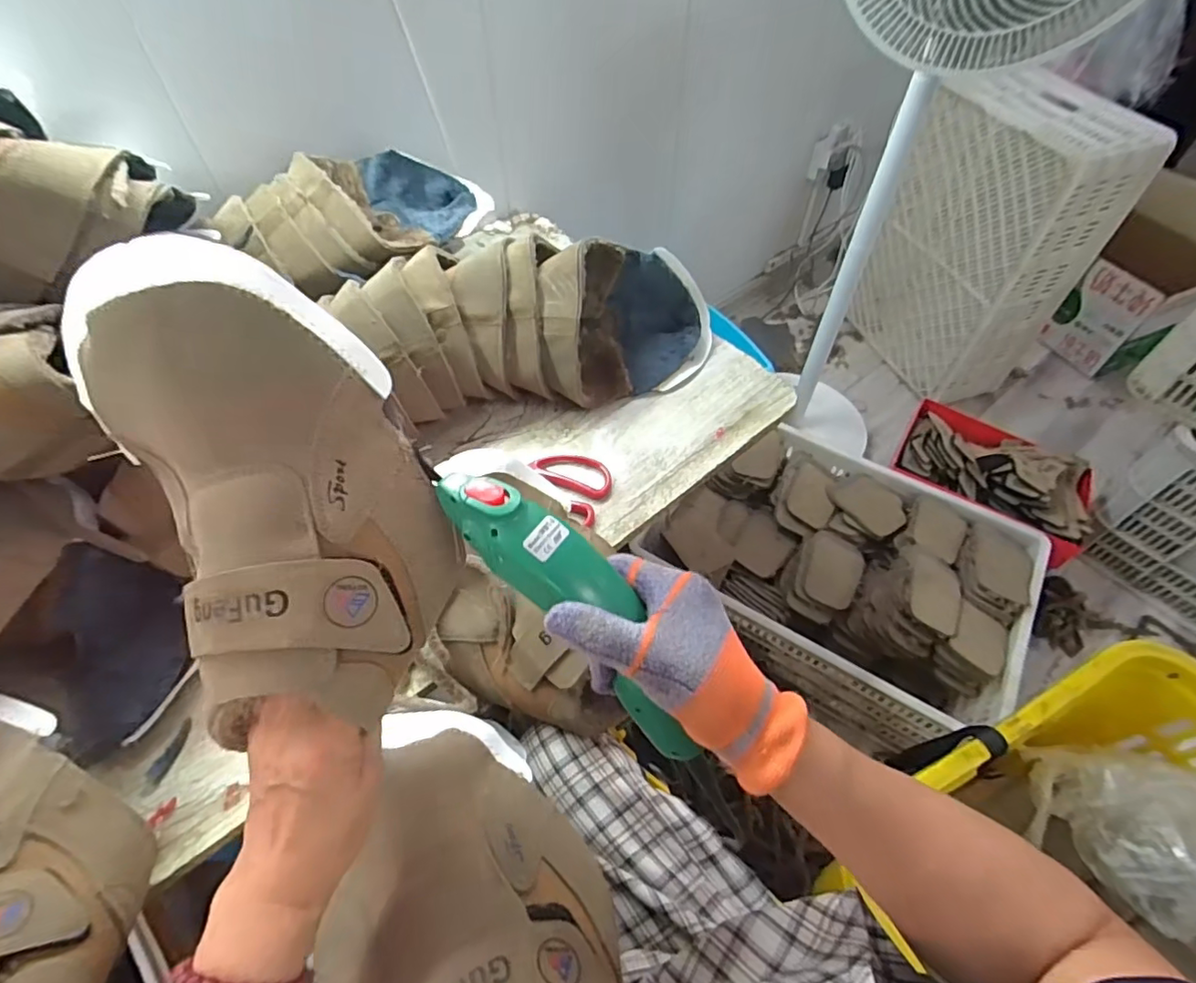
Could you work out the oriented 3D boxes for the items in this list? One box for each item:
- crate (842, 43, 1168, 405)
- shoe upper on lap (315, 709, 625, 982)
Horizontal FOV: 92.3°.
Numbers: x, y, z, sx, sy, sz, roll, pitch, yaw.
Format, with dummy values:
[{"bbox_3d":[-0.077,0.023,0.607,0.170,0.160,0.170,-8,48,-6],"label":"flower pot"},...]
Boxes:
[{"bbox_3d":[0.859,-0.563,1.309,0.265,0.564,0.394,-10,54,-5],"label":"crate"},{"bbox_3d":[-0.101,0.239,0.354,0.175,0.085,0.246,-26,57,-16],"label":"shoe upper on lap"}]

